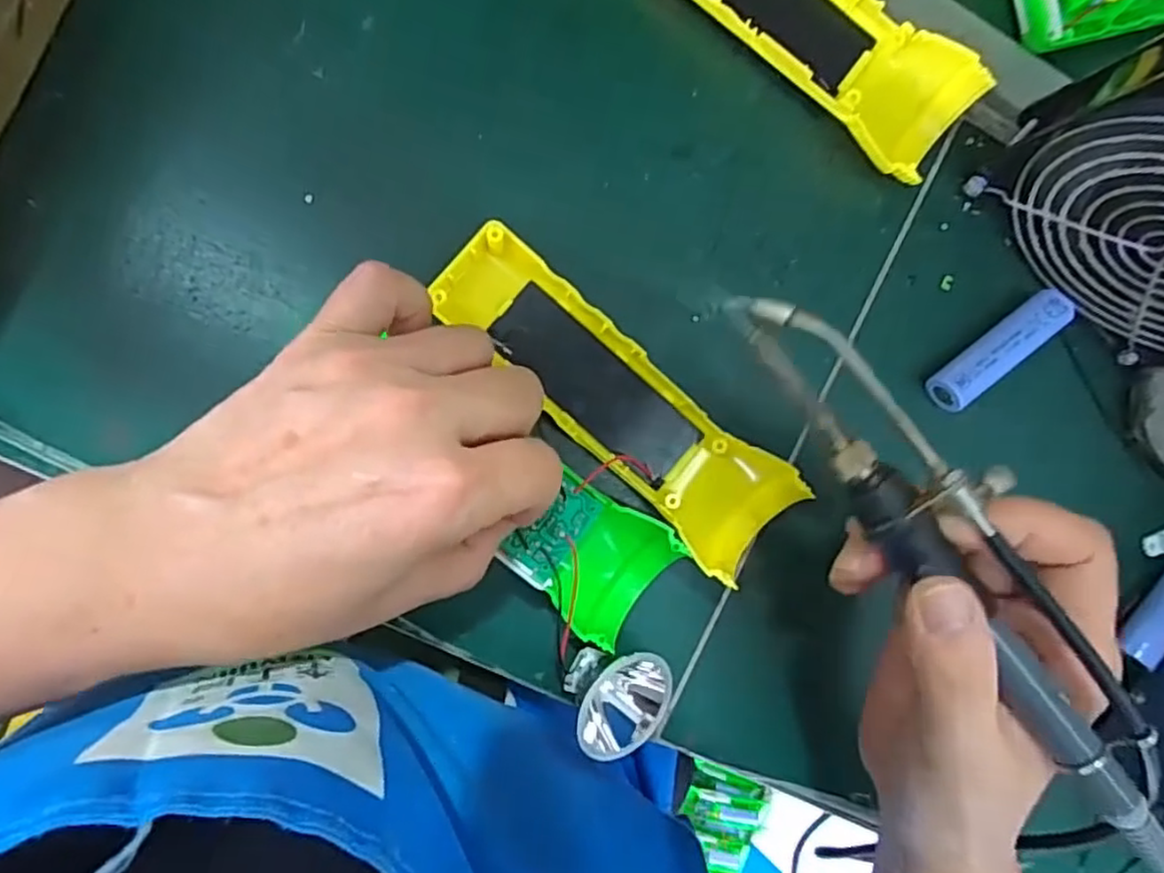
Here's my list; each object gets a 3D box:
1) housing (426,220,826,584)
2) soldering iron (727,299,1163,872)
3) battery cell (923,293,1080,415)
[{"bbox_3d":[0.015,-0.012,0.270,0.163,0.029,0.049,41,87,-8],"label":"housing"},{"bbox_3d":[0.117,0.040,0.199,0.031,0.019,0.211,-36,85,-5],"label":"soldering iron"},{"bbox_3d":[0.179,-0.037,0.295,0.068,0.019,0.017,-38,97,-5],"label":"battery cell"}]

